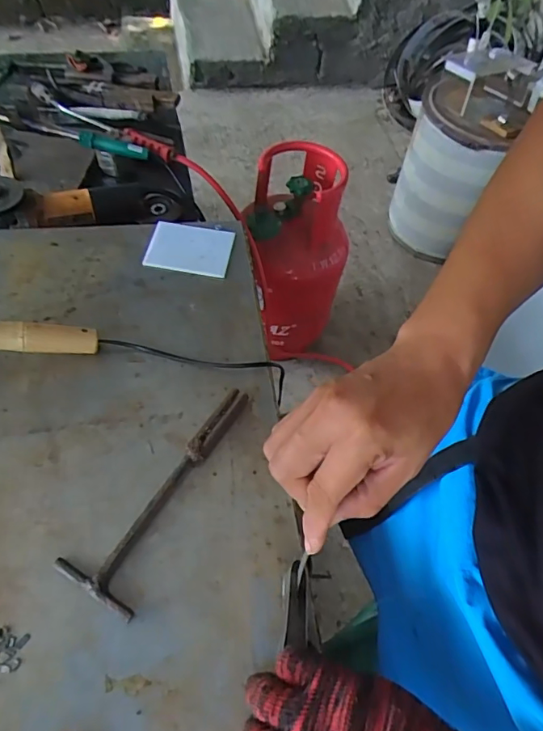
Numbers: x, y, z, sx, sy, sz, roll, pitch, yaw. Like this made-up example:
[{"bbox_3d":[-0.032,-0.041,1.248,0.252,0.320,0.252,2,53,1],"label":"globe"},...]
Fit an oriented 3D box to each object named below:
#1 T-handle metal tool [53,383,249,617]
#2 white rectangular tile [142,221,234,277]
[{"bbox_3d":[-0.086,0.107,0.455,0.070,0.012,0.221,30,58,15],"label":"T-handle metal tool"},{"bbox_3d":[-0.103,-0.151,0.633,0.100,0.010,0.081,7,56,0],"label":"white rectangular tile"}]

